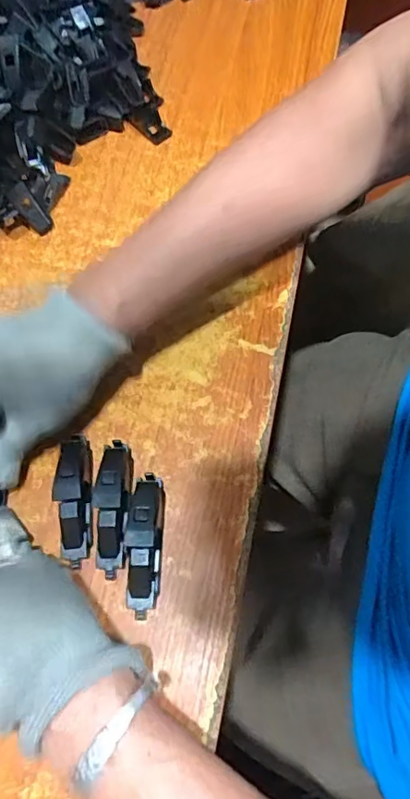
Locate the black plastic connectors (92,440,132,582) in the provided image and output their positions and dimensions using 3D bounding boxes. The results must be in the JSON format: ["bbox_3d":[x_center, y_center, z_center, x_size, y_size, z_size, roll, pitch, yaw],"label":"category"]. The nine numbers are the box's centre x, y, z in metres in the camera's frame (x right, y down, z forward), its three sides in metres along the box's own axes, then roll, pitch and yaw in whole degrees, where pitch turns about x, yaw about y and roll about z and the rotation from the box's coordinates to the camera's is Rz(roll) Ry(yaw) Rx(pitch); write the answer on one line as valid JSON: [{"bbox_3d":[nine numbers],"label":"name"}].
[{"bbox_3d":[-0.056,0.065,0.319,0.020,0.022,0.081,-4,67,1],"label":"black plastic connectors"}]

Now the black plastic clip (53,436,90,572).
[{"bbox_3d":[-0.081,0.061,0.324,0.021,0.022,0.078,-10,67,-1],"label":"black plastic clip"}]

